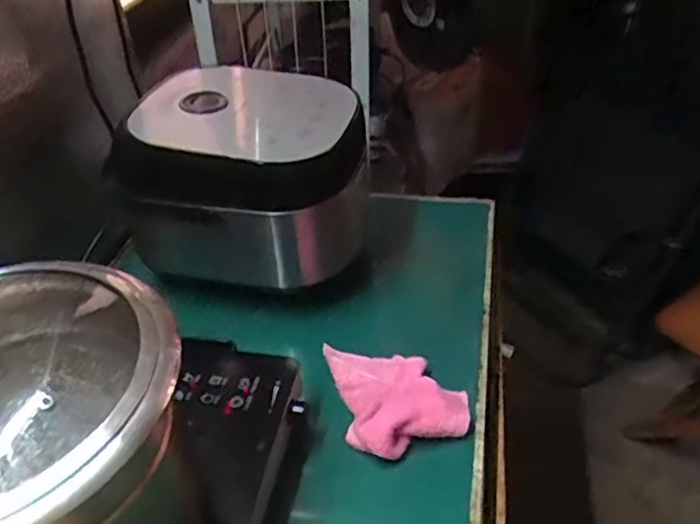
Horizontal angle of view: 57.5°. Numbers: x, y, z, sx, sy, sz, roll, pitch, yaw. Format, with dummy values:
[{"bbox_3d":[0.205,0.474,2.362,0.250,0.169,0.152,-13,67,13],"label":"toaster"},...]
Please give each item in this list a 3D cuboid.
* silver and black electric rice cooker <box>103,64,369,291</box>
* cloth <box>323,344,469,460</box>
[{"bbox_3d":[-0.130,-0.123,0.919,0.291,0.217,0.253,11,40,17],"label":"silver and black electric rice cooker"},{"bbox_3d":[0.056,0.146,0.749,0.138,0.034,0.161,-10,39,-9],"label":"cloth"}]

